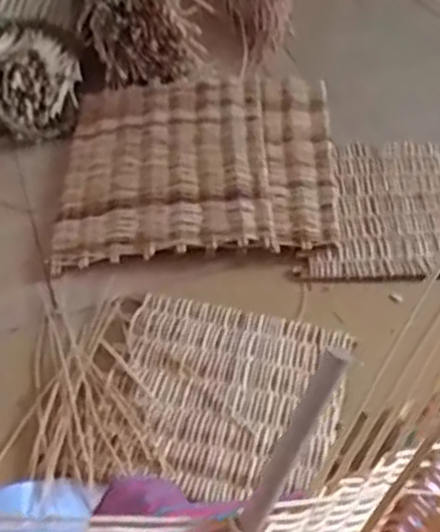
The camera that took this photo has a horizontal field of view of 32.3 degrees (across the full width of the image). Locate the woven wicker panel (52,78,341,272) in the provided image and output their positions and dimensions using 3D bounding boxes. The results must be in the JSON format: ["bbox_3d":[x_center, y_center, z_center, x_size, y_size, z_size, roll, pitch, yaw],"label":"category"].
[{"bbox_3d":[-0.038,-0.190,1.347,0.470,0.050,0.438,-4,50,1],"label":"woven wicker panel"}]

